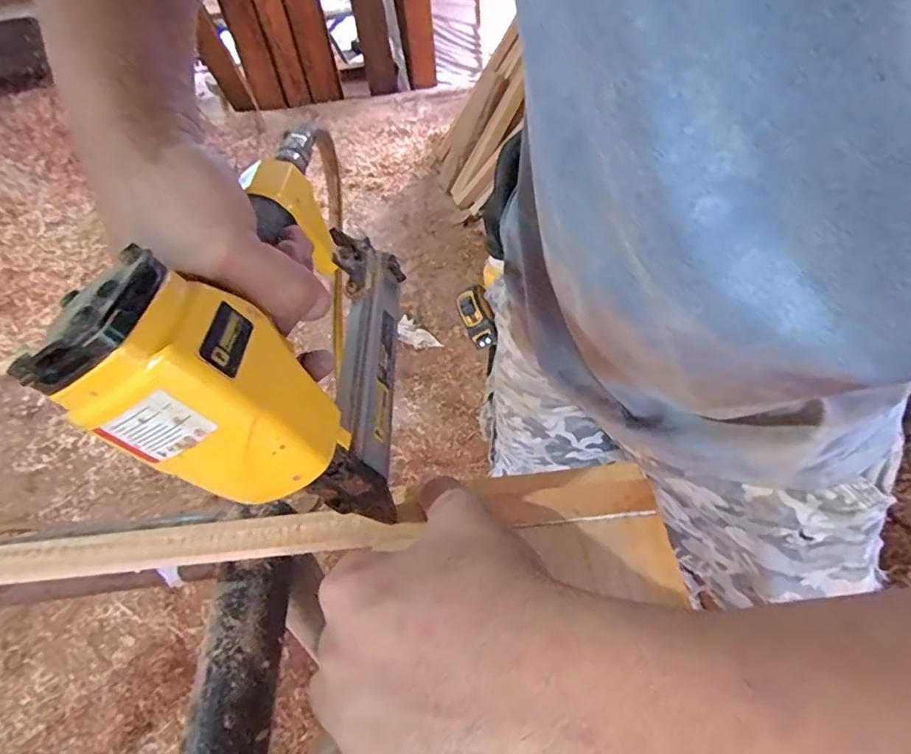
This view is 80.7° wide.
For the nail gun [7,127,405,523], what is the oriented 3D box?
[{"bbox_3d":[-0.085,-0.040,0.285,0.085,0.168,0.240,-24,43,14],"label":"nail gun"}]

